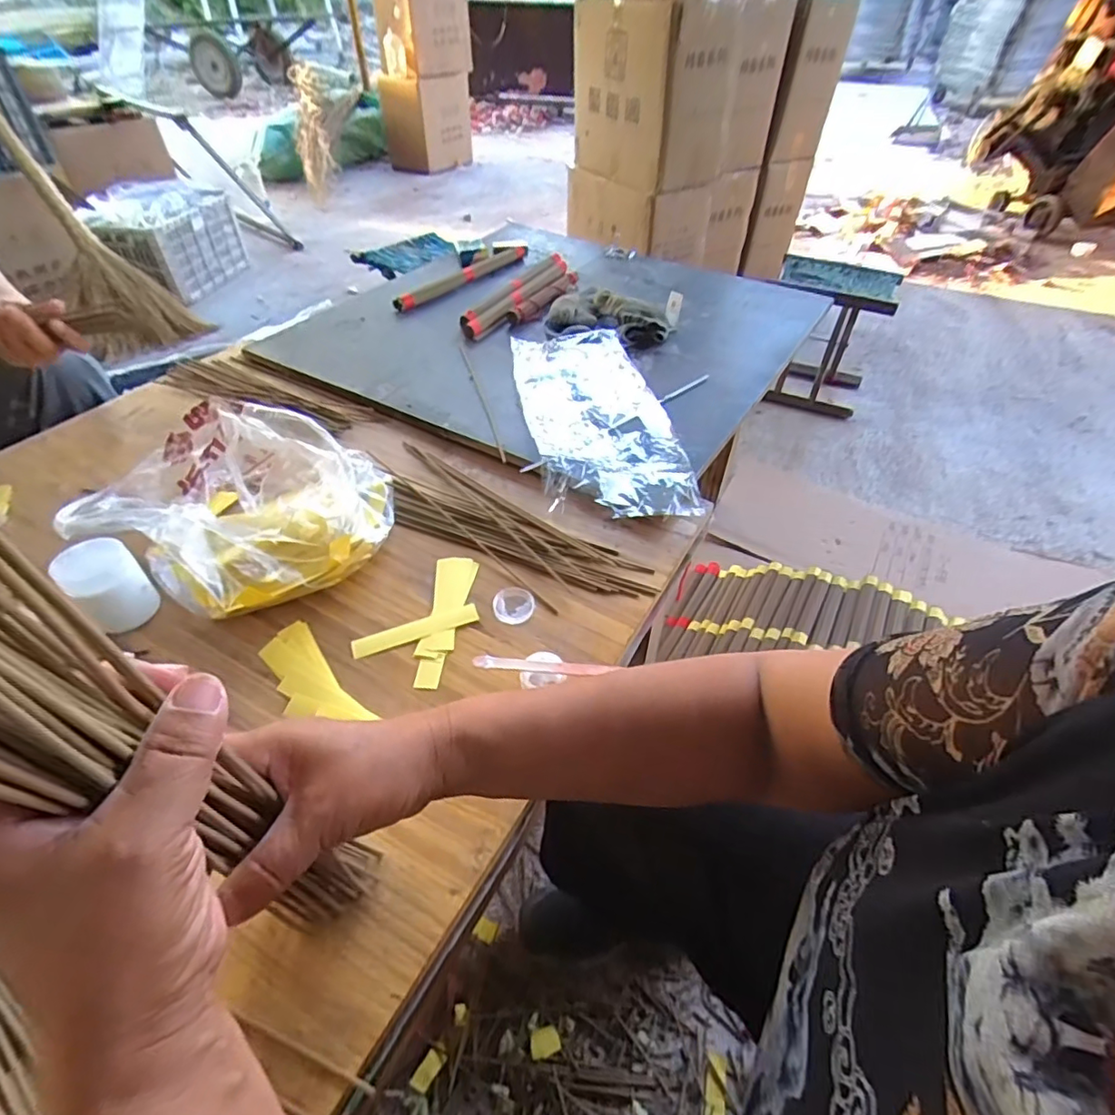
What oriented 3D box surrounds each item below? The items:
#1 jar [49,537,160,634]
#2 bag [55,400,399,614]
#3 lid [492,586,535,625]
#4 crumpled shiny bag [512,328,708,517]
[{"bbox_3d":[-0.391,0.021,0.500,0.061,0.063,0.054,32,54,26],"label":"jar"},{"bbox_3d":[-0.307,-0.054,0.566,0.266,0.095,0.234,-1,46,-3],"label":"bag"},{"bbox_3d":[-0.041,0.044,0.534,0.039,0.007,0.037,1,45,-1],"label":"lid"},{"bbox_3d":[0.046,-0.190,0.721,0.171,0.030,0.383,-6,46,-7],"label":"crumpled shiny bag"}]

